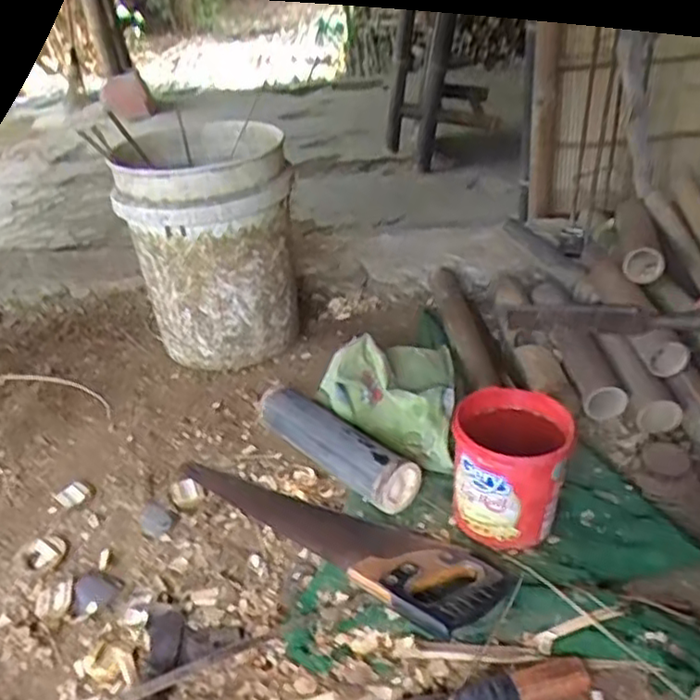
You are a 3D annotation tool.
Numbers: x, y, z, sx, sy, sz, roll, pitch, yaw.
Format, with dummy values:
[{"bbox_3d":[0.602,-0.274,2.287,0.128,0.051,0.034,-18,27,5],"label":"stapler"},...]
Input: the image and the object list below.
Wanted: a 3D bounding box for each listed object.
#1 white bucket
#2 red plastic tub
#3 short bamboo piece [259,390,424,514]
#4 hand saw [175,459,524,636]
[{"bbox_3d":[-0.232,-0.180,1.231,0.259,0.385,0.276,-6,33,-2],"label":"white bucket"},{"bbox_3d":[0.204,0.141,0.867,0.135,0.146,0.137,-3,33,2],"label":"red plastic tub"},{"bbox_3d":[-0.029,0.137,0.999,0.287,0.076,0.070,26,44,38],"label":"short bamboo piece"},{"bbox_3d":[-0.028,0.219,0.892,0.481,0.043,0.121,22,41,35],"label":"hand saw"}]

